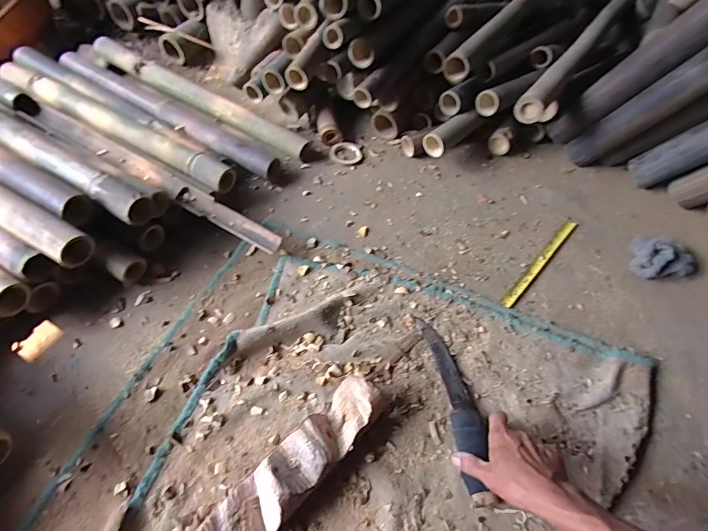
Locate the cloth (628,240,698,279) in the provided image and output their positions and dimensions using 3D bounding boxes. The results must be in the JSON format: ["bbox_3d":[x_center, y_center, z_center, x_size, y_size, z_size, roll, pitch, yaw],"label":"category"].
[{"bbox_3d":[0.622,-0.020,0.808,0.104,0.058,0.085,3,55,0],"label":"cloth"}]

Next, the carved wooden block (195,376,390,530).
[{"bbox_3d":[-0.076,0.273,0.544,0.074,0.061,0.302,41,62,21],"label":"carved wooden block"}]

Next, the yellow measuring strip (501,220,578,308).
[{"bbox_3d":[0.386,-0.012,0.820,0.025,0.005,0.293,38,62,22],"label":"yellow measuring strip"}]

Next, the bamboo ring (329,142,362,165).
[{"bbox_3d":[-0.019,-0.276,0.977,0.079,0.011,0.079,2,56,-3],"label":"bamboo ring"}]

